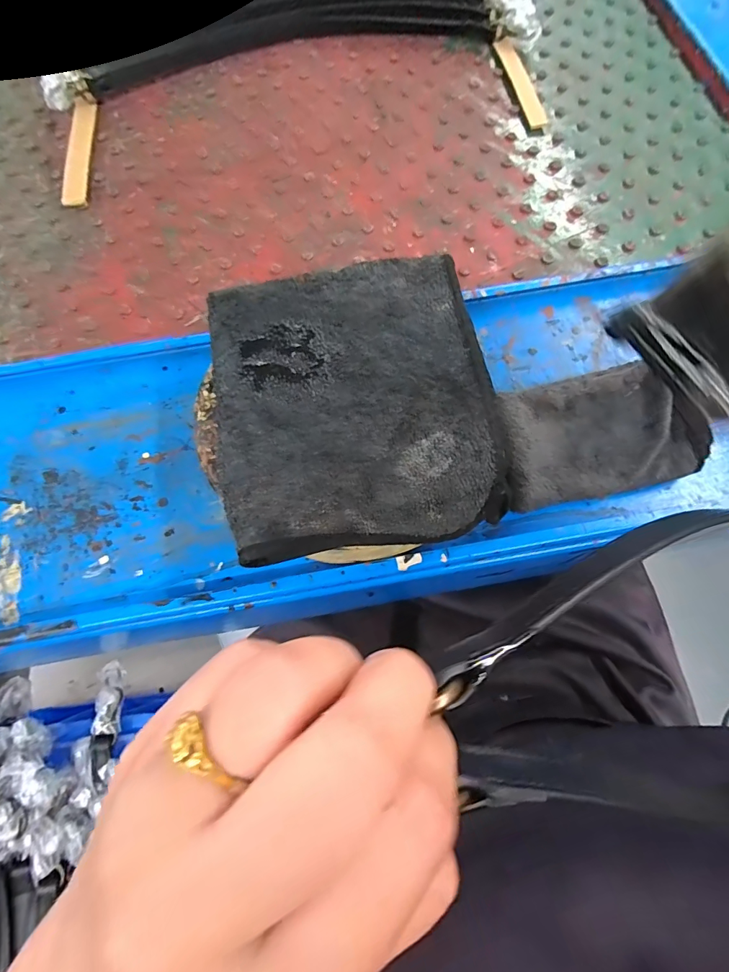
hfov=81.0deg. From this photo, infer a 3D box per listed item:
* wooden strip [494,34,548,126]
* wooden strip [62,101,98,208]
[{"bbox_3d":[0.165,-0.427,0.448,0.020,0.007,0.137,-10,70,-2],"label":"wooden strip"},{"bbox_3d":[-0.291,-0.340,0.435,0.026,0.010,0.148,-8,70,-1],"label":"wooden strip"}]

